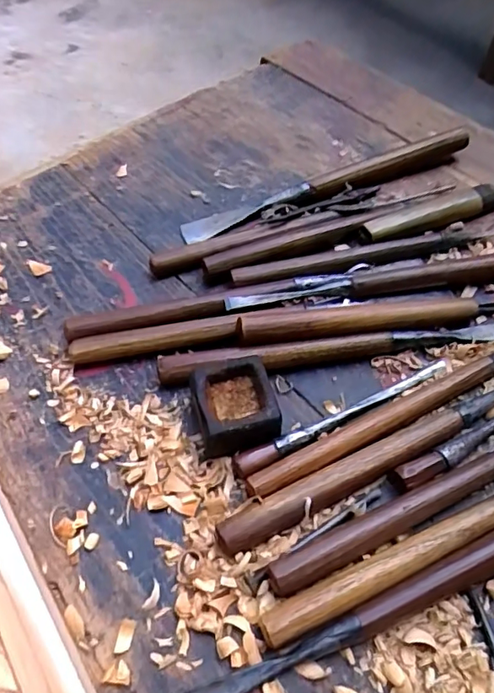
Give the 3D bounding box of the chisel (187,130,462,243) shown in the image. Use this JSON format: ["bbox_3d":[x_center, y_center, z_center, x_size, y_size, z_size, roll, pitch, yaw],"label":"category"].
[{"bbox_3d":[0.068,-0.128,0.419,0.243,0.018,0.023,-18,58,-10],"label":"chisel"}]

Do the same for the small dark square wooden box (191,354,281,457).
[{"bbox_3d":[-0.008,0.033,0.309,0.045,0.026,0.051,-15,57,-7],"label":"small dark square wooden box"}]

